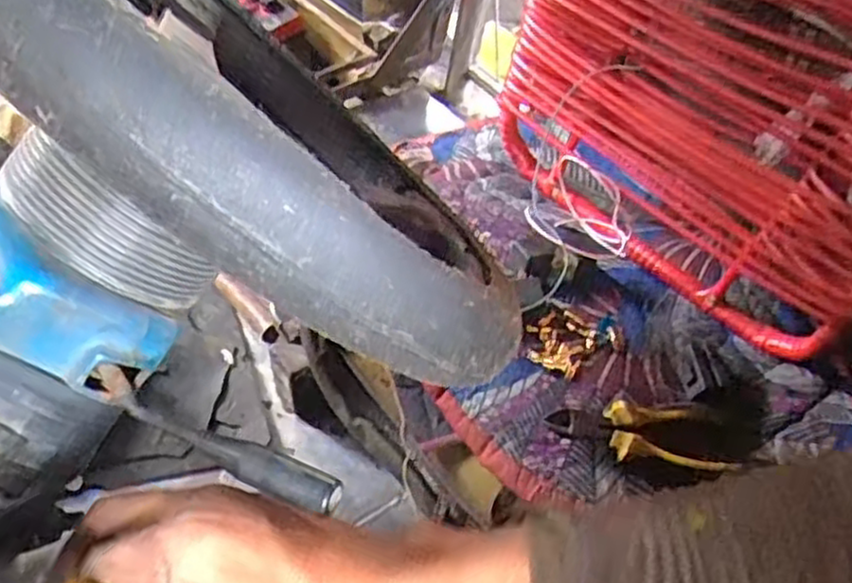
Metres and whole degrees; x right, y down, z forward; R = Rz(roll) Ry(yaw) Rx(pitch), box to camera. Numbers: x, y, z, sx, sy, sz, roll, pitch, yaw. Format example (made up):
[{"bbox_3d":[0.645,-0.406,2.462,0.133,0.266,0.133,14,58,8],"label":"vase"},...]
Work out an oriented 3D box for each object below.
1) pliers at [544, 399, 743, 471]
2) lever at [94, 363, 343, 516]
[{"bbox_3d":[0.162,0.102,0.566,0.142,0.017,0.049,4,50,-1],"label":"pliers"},{"bbox_3d":[-0.089,0.060,0.311,0.119,0.011,0.016,23,53,15],"label":"lever"}]

